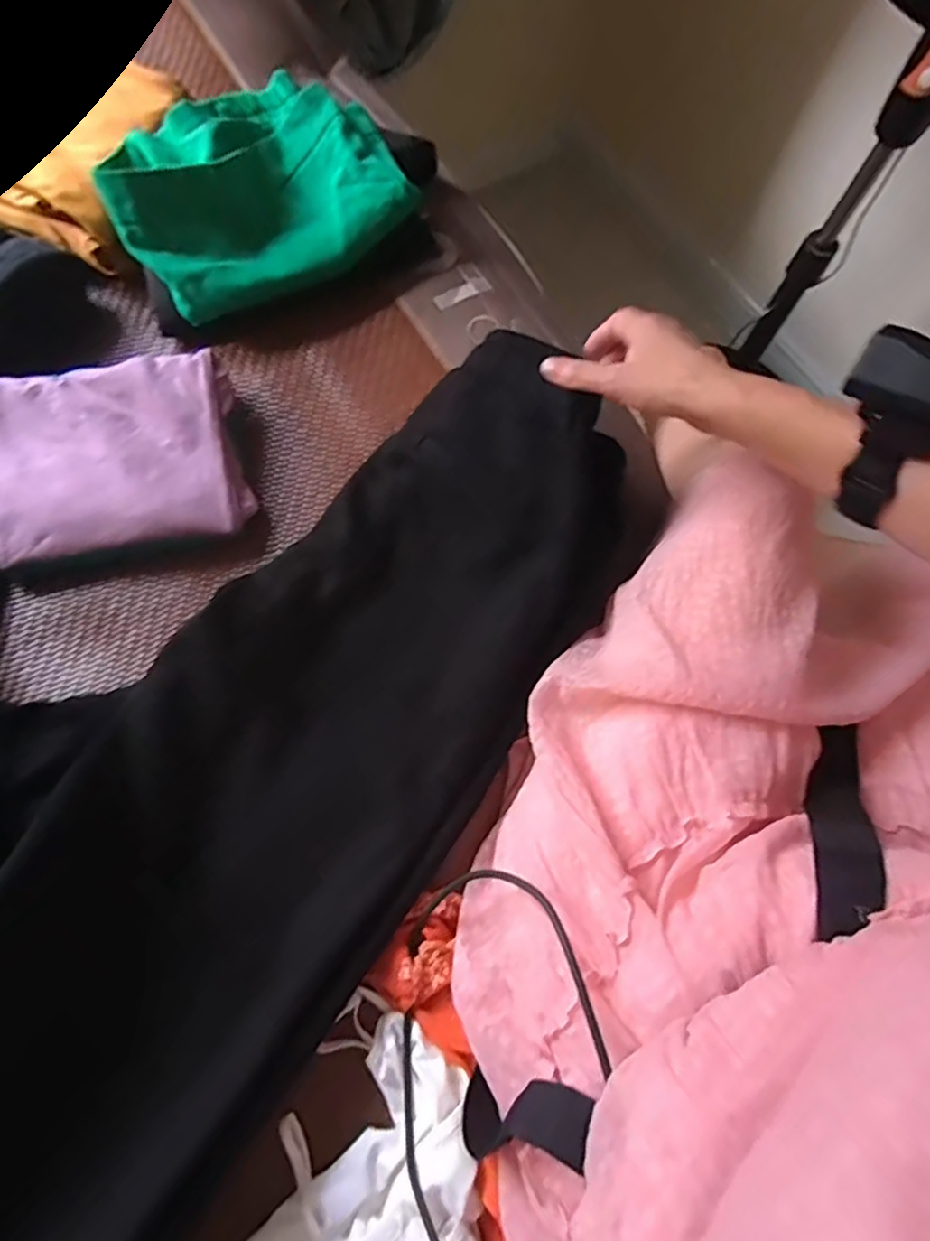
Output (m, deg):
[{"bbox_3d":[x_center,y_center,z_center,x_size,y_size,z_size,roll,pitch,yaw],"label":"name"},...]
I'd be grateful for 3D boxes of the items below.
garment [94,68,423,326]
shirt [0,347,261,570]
[{"bbox_3d":[-0.186,-0.384,0.549,0.243,0.088,0.169,-31,76,-10],"label":"garment"},{"bbox_3d":[-0.301,-0.132,0.504,0.222,0.043,0.159,-12,74,-5],"label":"shirt"}]

